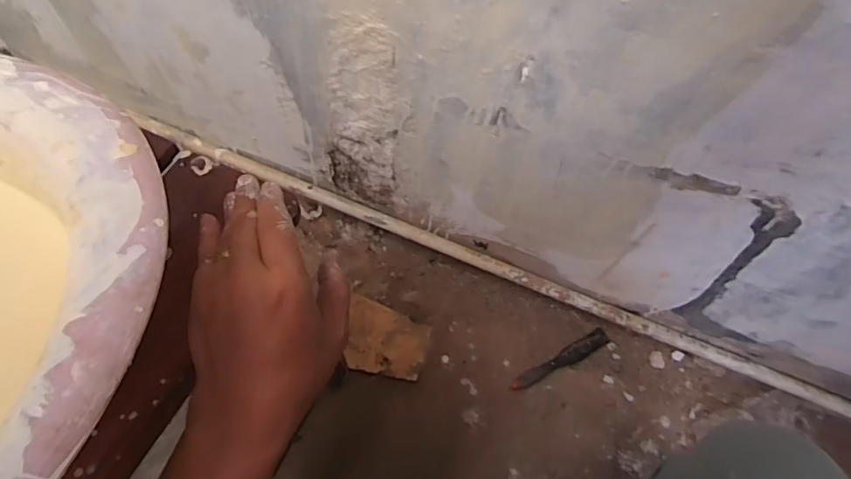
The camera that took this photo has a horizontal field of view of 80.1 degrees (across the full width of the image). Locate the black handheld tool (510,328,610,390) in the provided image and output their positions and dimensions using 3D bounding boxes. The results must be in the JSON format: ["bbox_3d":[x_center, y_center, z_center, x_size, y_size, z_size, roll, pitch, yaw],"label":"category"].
[{"bbox_3d":[0.206,0.183,0.766,0.173,0.008,0.028,-25,66,-17],"label":"black handheld tool"}]

